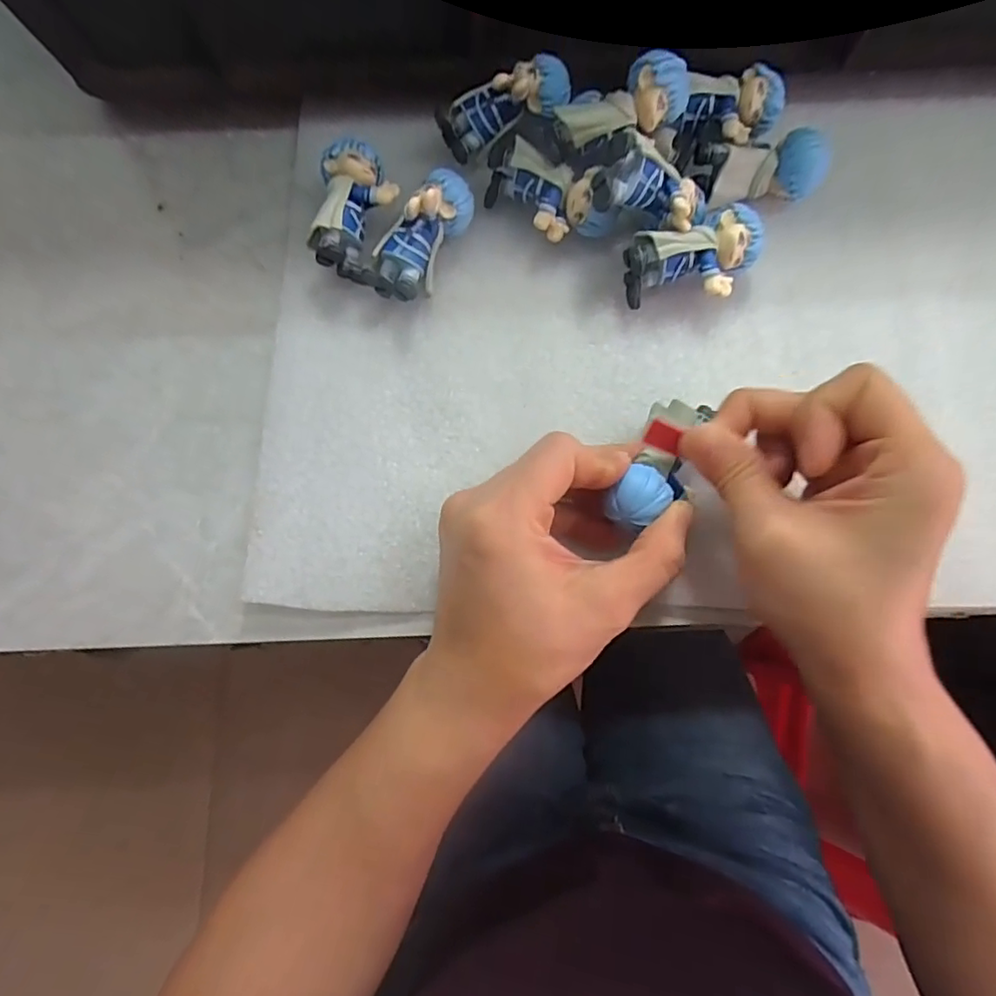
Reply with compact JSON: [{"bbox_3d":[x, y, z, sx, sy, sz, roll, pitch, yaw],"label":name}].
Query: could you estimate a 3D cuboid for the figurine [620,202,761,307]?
[{"bbox_3d":[0.088,-0.104,0.264,0.058,0.029,0.031,-19,78,-3],"label":"figurine"}]

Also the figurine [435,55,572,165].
[{"bbox_3d":[0.002,-0.180,0.268,0.061,0.024,0.022,-19,77,15],"label":"figurine"}]

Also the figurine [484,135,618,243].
[{"bbox_3d":[0.023,-0.135,0.271,0.061,0.030,0.026,26,79,7],"label":"figurine"}]

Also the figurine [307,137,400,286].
[{"bbox_3d":[-0.064,-0.129,0.271,0.033,0.031,0.062,5,77,2],"label":"figurine"}]

